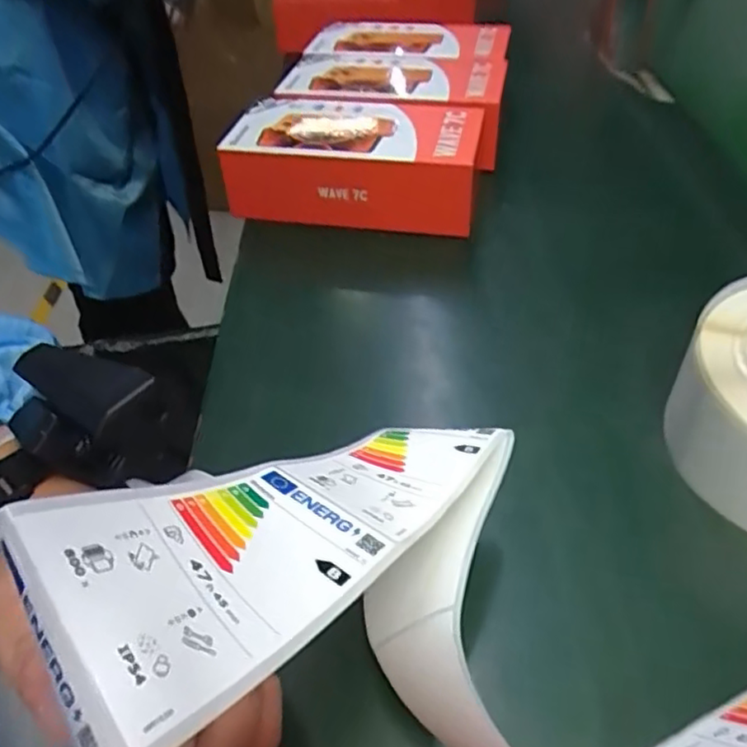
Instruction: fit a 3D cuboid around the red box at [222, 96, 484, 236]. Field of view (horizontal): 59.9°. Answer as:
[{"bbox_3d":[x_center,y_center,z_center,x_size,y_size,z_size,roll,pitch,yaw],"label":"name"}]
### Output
[{"bbox_3d":[-0.015,-0.161,0.491,0.180,0.060,0.093,6,44,7],"label":"red box"}]

